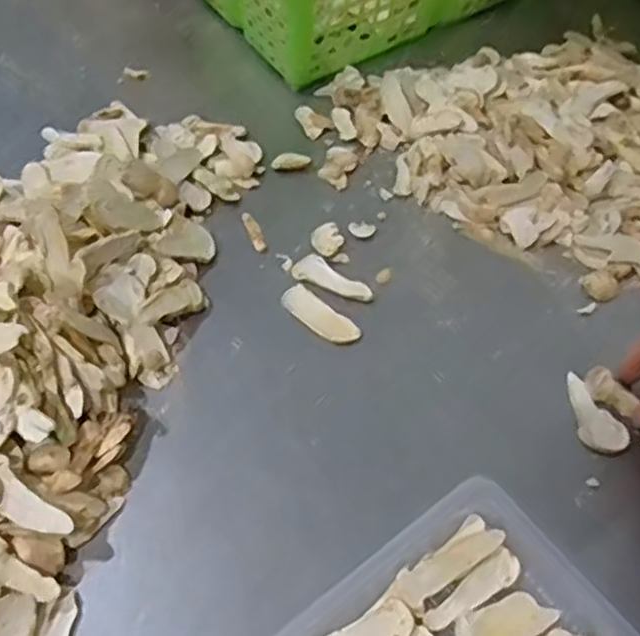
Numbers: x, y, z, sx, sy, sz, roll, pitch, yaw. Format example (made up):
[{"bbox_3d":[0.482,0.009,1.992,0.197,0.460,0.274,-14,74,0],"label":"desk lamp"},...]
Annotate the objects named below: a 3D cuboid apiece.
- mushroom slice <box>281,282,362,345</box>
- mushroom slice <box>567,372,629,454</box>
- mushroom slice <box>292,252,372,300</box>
[{"bbox_3d":[0.000,-0.002,0.486,0.059,0.004,0.022,37,64,21],"label":"mushroom slice"},{"bbox_3d":[0.167,0.060,0.449,0.026,0.004,0.054,-28,61,-18],"label":"mushroom slice"},{"bbox_3d":[0.009,-0.027,0.503,0.058,0.004,0.022,28,61,17],"label":"mushroom slice"}]

